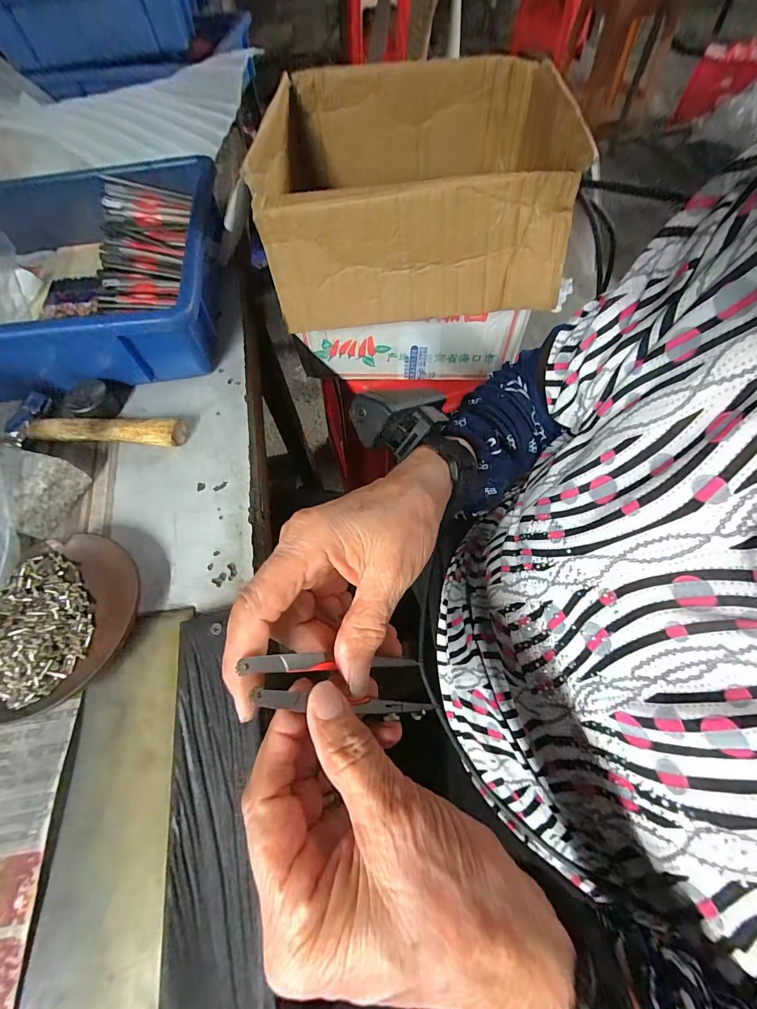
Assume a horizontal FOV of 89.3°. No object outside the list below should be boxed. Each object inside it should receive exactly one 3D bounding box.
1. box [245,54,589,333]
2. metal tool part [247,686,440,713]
[{"bbox_3d":[0.039,-0.358,0.428,0.312,0.114,0.327,0,63,4],"label":"box"},{"bbox_3d":[-0.009,0.091,0.176,0.100,0.004,0.007,23,56,-35],"label":"metal tool part"}]

